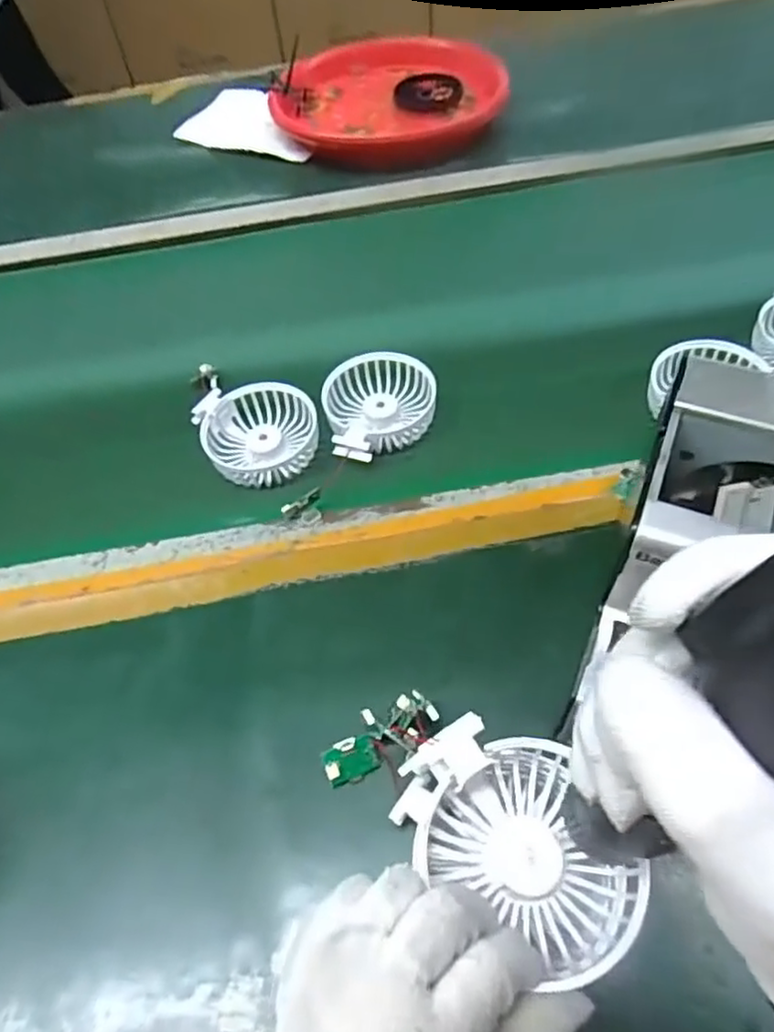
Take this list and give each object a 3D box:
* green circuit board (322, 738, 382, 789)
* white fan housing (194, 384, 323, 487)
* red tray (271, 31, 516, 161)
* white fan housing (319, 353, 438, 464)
[{"bbox_3d":[-0.020,0.139,0.382,0.031,0.006,0.023,-16,56,-6],"label":"green circuit board"},{"bbox_3d":[-0.101,-0.065,0.533,0.092,0.032,0.084,-14,56,-4],"label":"white fan housing"},{"bbox_3d":[0.013,-0.531,0.837,0.282,0.039,0.276,15,58,15],"label":"red tray"},{"bbox_3d":[-0.006,-0.088,0.532,0.086,0.025,0.101,-4,55,3],"label":"white fan housing"}]

